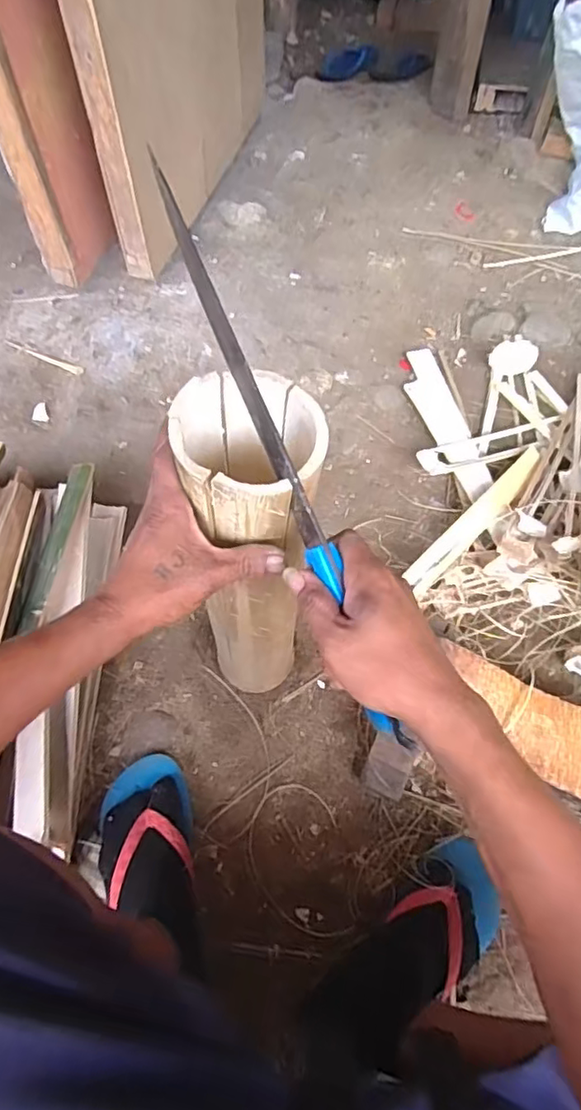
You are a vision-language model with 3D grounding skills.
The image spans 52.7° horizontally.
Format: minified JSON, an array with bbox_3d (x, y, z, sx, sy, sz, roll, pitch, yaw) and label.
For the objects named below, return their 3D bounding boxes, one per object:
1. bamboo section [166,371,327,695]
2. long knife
[{"bbox_3d":[-0.036,0.031,0.573,0.096,0.435,0.102,-9,59,-8],"label":"bamboo section"},{"bbox_3d":[-0.011,-0.069,0.374,0.018,0.019,0.388,-22,87,-12],"label":"long knife"}]

